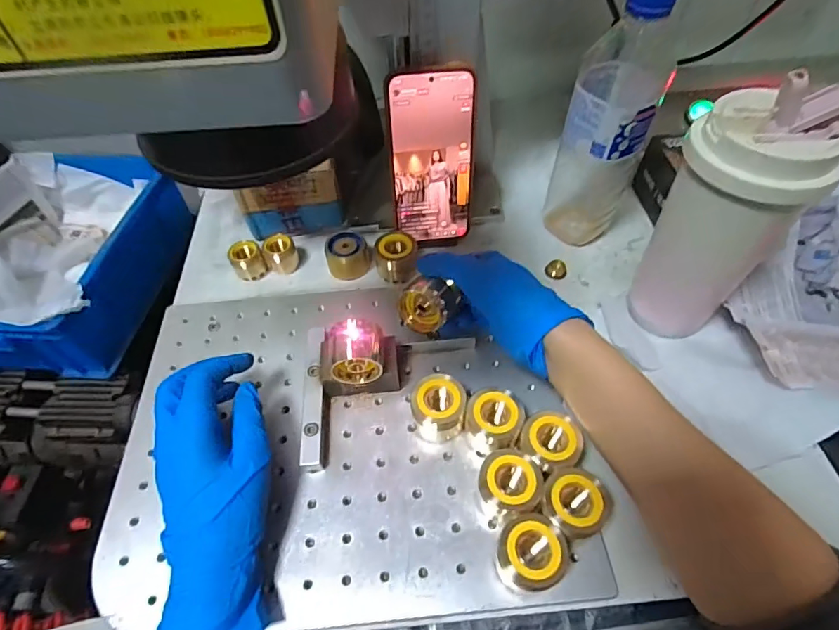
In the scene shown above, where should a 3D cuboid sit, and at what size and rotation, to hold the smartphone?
[{"bbox_3d":[0.013,-0.136,0.431,0.077,0.160,0.005,-8,43,-2],"label":"smartphone"}]

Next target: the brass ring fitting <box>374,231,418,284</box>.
[{"bbox_3d":[-0.022,-0.059,0.455,0.040,0.033,0.042,-8,56,-4],"label":"brass ring fitting"}]

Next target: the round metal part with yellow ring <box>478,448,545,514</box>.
[{"bbox_3d":[0.060,0.115,0.319,0.037,0.038,0.041,-31,60,-18],"label":"round metal part with yellow ring"}]

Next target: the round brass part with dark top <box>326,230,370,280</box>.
[{"bbox_3d":[-0.070,-0.058,0.459,0.039,0.031,0.034,-7,56,-3],"label":"round brass part with dark top"}]

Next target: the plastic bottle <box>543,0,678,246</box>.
[{"bbox_3d":[0.163,-0.158,0.408,0.073,0.225,0.068,20,59,15],"label":"plastic bottle"}]

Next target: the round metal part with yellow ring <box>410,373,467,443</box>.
[{"bbox_3d":[0.014,0.070,0.349,0.038,0.043,0.035,-1,56,1],"label":"round metal part with yellow ring"}]

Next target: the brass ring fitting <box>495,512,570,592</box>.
[{"bbox_3d":[0.069,0.149,0.296,0.039,0.040,0.041,-1,56,1],"label":"brass ring fitting"}]

